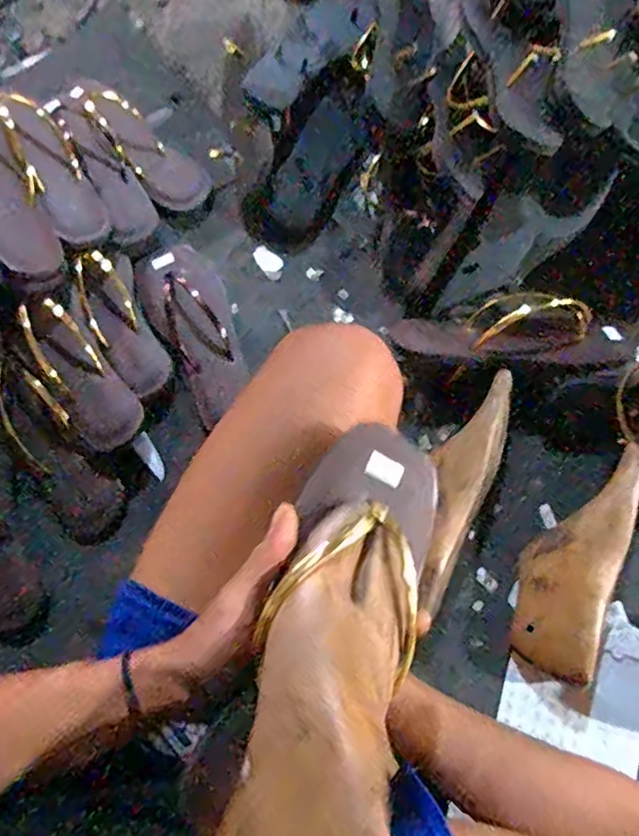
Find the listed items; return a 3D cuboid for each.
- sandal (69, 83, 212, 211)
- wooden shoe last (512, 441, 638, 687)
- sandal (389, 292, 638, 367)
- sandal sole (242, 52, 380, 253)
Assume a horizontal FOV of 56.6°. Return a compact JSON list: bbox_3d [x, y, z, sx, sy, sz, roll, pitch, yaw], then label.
[{"bbox_3d":[-0.214,-0.328,0.711,0.075,0.040,0.208,-39,76,-9],"label":"sandal"},{"bbox_3d":[0.232,0.127,0.546,0.079,0.069,0.211,17,75,7],"label":"wooden shoe last"},{"bbox_3d":[0.201,-0.090,0.612,0.246,0.065,0.072,3,74,3],"label":"sandal"},{"bbox_3d":[-0.007,-0.304,0.701,0.105,0.011,0.223,34,91,0],"label":"sandal sole"}]

